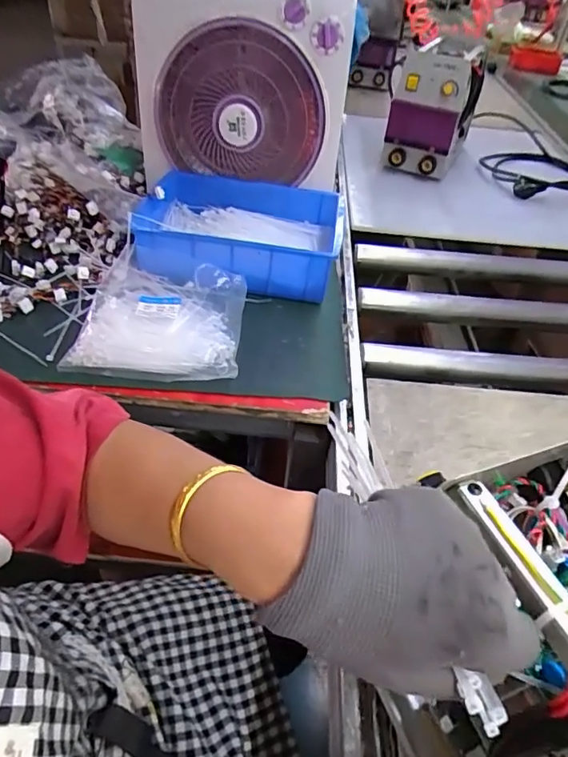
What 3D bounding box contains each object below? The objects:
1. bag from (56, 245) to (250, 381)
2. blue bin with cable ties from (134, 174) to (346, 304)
[{"bbox_3d":[-0.157,-0.077,0.672,0.204,0.048,0.192,7,43,1],"label":"bag"},{"bbox_3d":[-0.065,-0.220,0.789,0.292,0.085,0.219,7,43,1],"label":"blue bin with cable ties"}]

